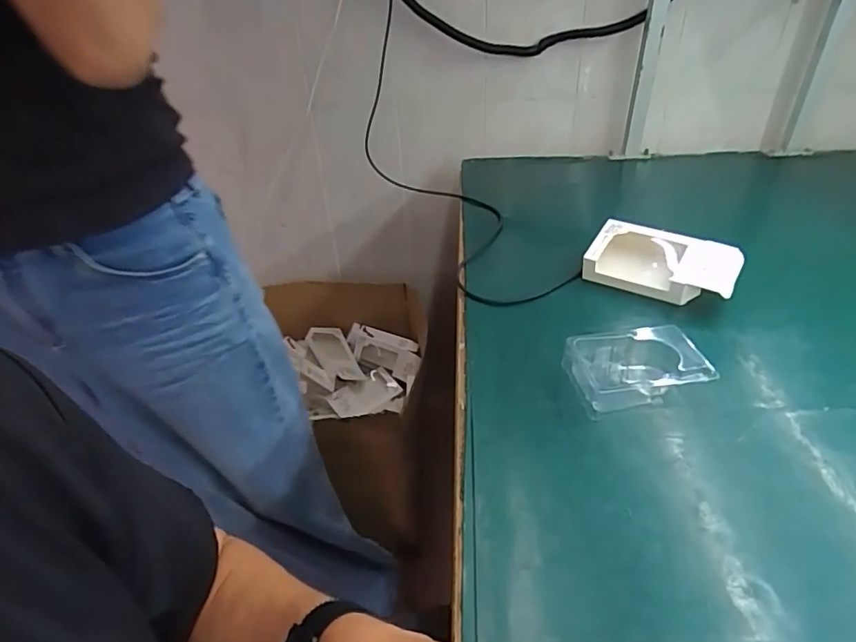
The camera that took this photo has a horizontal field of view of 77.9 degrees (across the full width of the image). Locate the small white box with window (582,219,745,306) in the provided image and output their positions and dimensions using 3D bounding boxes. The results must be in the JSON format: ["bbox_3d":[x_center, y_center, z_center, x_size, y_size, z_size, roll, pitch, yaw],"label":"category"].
[{"bbox_3d":[0.307,-0.071,0.702,0.181,0.067,0.084,21,42,29],"label":"small white box with window"}]

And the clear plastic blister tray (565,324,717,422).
[{"bbox_3d":[0.223,0.051,0.574,0.130,0.042,0.085,-6,36,-6],"label":"clear plastic blister tray"}]

